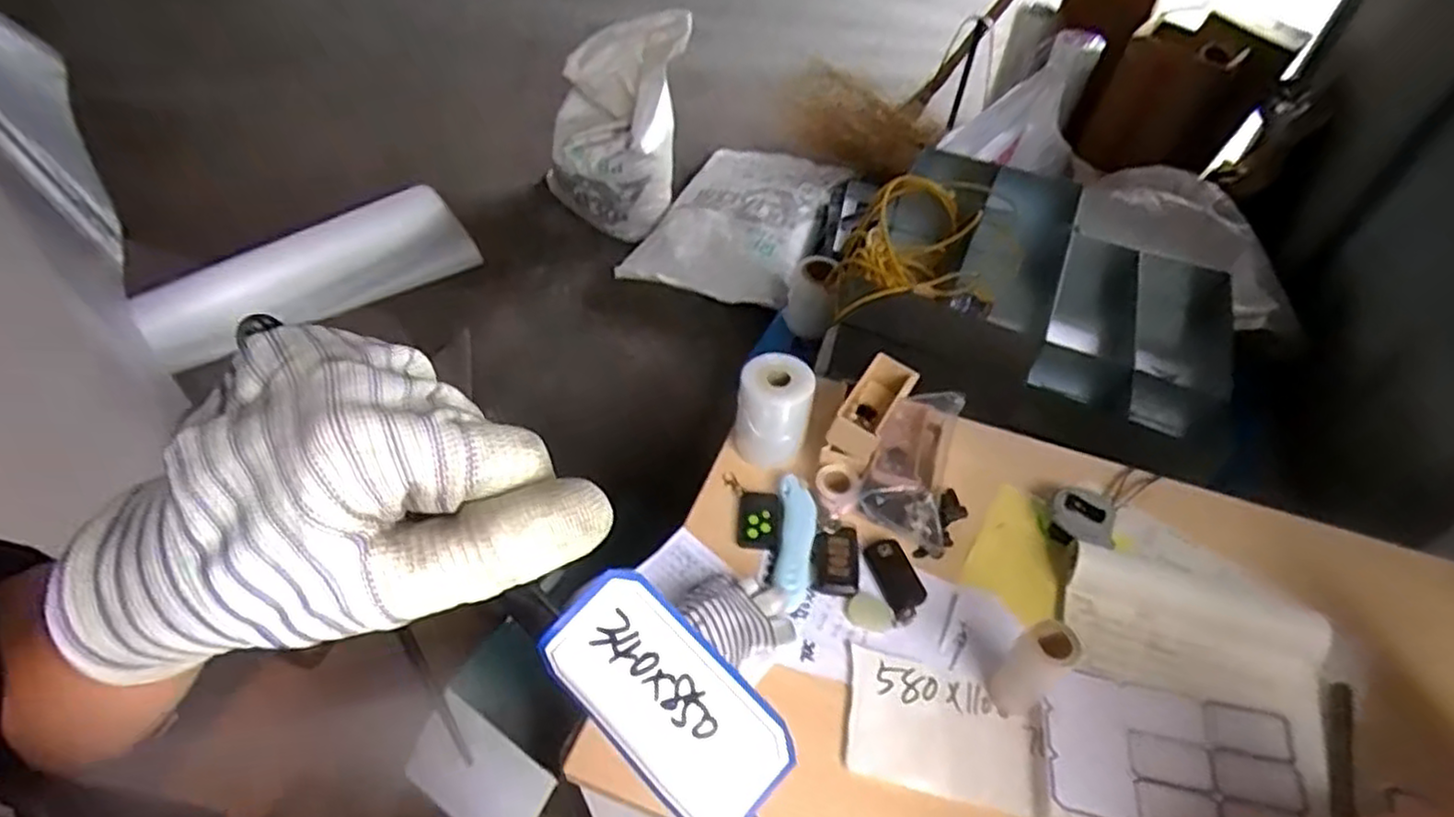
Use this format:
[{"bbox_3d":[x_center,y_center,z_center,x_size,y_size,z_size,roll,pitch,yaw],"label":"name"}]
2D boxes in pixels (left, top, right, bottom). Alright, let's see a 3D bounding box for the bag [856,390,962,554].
[{"bbox_3d":[0.194,0.052,0.744,0.088,0.043,0.164,19,49,11],"label":"bag"}]

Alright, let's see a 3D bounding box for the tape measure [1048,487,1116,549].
[{"bbox_3d":[0.352,0.108,0.722,0.062,0.025,0.074,25,51,17],"label":"tape measure"}]

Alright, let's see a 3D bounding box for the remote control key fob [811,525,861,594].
[{"bbox_3d":[0.102,0.144,0.689,0.043,0.009,0.067,-8,50,15],"label":"remote control key fob"}]

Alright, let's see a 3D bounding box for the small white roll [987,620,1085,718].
[{"bbox_3d":[0.241,0.207,0.578,0.033,0.104,0.036,3,48,-3],"label":"small white roll"}]

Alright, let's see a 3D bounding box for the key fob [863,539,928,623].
[{"bbox_3d":[0.159,0.160,0.684,0.035,0.019,0.078,-8,50,-12],"label":"key fob"}]

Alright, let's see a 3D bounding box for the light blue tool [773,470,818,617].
[{"bbox_3d":[0.066,0.124,0.697,0.036,0.021,0.141,7,48,1],"label":"light blue tool"}]

